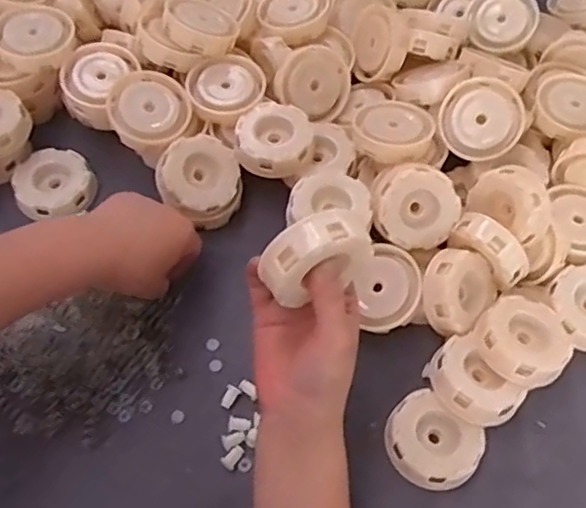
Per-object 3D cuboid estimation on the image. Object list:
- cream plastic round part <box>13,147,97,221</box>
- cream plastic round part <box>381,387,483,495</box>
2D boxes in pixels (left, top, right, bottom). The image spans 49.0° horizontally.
[{"bbox_3d":[-0.208,-0.063,0.559,0.066,0.024,0.064,-9,60,-7],"label":"cream plastic round part"},{"bbox_3d":[0.099,0.136,0.460,0.066,0.020,0.060,37,65,18],"label":"cream plastic round part"}]

